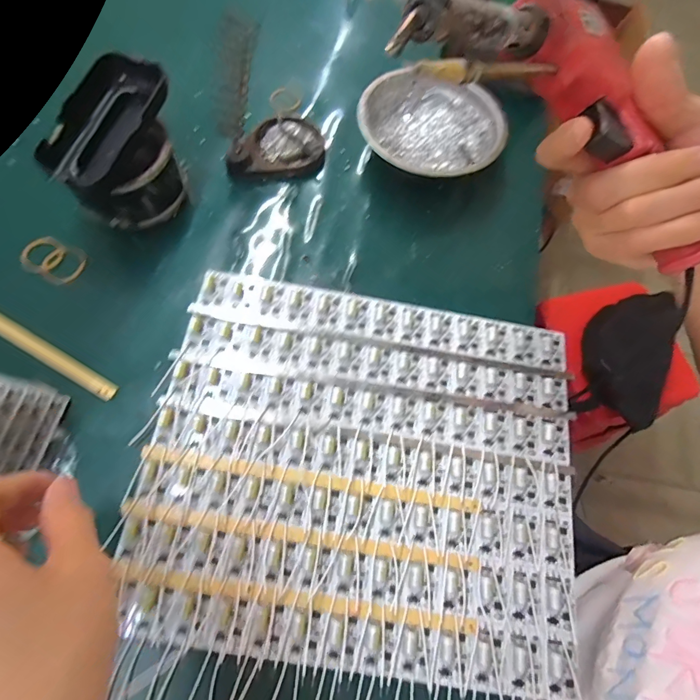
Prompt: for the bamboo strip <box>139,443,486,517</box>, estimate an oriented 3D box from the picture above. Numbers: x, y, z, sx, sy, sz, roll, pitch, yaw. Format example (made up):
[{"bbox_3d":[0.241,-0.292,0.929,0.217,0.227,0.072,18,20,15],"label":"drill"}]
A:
[{"bbox_3d":[-0.024,0.087,0.270,0.224,0.007,0.011,10,69,-2],"label":"bamboo strip"}]

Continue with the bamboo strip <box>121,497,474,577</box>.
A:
[{"bbox_3d":[-0.030,0.118,0.258,0.224,0.008,0.011,11,69,-2],"label":"bamboo strip"}]

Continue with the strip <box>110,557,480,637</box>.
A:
[{"bbox_3d":[-0.030,0.152,0.245,0.218,0.008,0.010,11,69,-2],"label":"strip"}]

